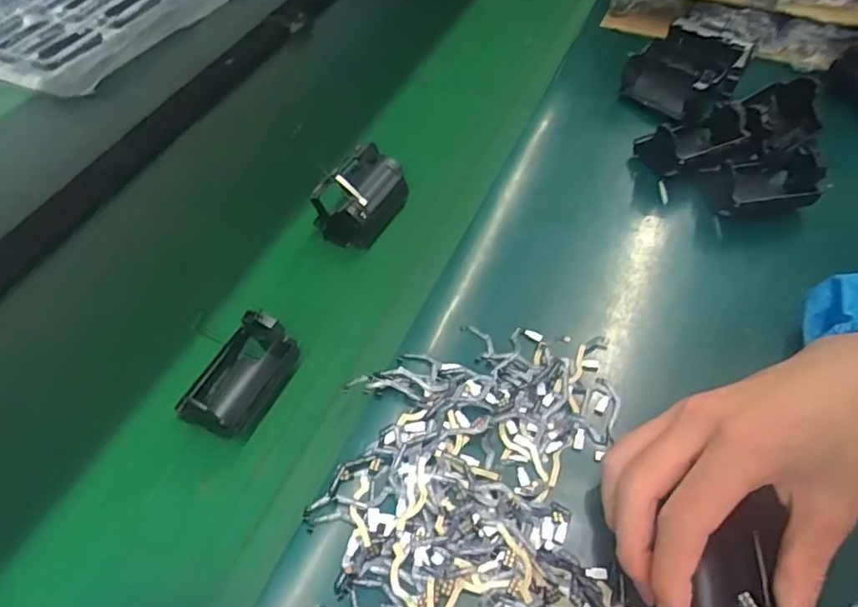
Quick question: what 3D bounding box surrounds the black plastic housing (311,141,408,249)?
[{"bbox_3d":[-0.047,-0.077,0.449,0.048,0.054,0.069,22,56,20],"label":"black plastic housing"}]

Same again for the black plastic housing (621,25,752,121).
[{"bbox_3d":[0.214,-0.199,0.511,0.081,0.046,0.071,36,62,28],"label":"black plastic housing"}]

